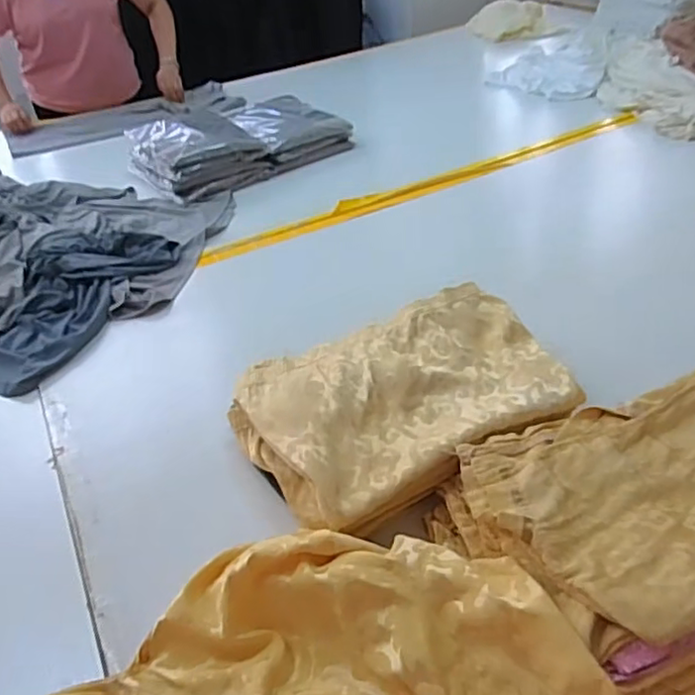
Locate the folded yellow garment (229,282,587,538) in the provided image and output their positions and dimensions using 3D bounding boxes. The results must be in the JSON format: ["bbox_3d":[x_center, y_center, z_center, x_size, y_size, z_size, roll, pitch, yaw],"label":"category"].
[{"bbox_3d":[0.077,0.067,0.826,0.403,0.083,0.261,-22,41,-18],"label":"folded yellow garment"}]

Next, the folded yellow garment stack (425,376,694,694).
[{"bbox_3d":[0.315,0.174,0.650,0.364,0.096,0.287,-17,40,-13],"label":"folded yellow garment stack"}]

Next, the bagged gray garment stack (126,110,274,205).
[{"bbox_3d":[-0.389,-0.506,1.618,0.274,0.116,0.332,-28,43,-24],"label":"bagged gray garment stack"}]

